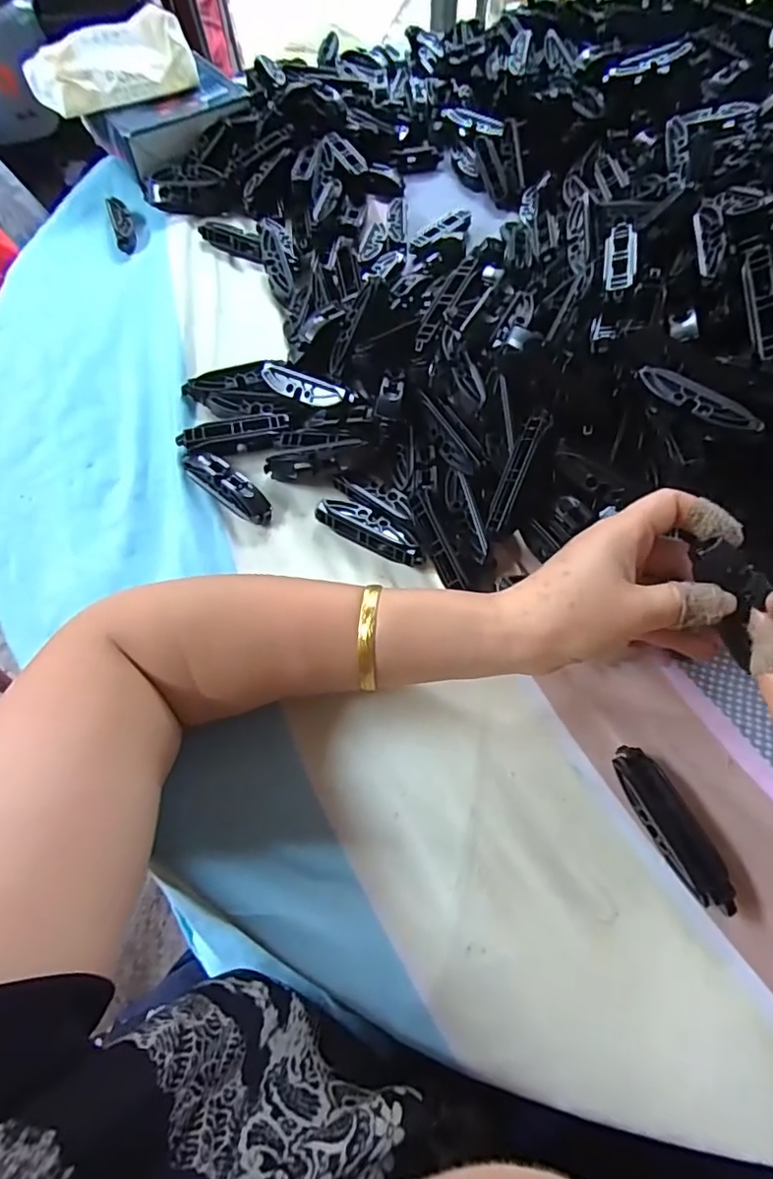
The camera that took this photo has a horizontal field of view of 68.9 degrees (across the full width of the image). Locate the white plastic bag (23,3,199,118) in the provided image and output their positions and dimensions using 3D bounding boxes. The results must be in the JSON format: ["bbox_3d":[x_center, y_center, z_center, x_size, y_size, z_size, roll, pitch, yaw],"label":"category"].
[{"bbox_3d":[-0.265,-0.509,0.548,0.149,0.039,0.074,-34,67,-15],"label":"white plastic bag"}]

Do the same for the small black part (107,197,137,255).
[{"bbox_3d":[-0.254,-0.353,0.540,0.018,0.010,0.077,-18,63,-8],"label":"small black part"}]

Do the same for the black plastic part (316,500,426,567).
[{"bbox_3d":[-0.009,-0.038,0.370,0.077,0.015,0.020,28,66,15],"label":"black plastic part"}]

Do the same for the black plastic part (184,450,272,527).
[{"bbox_3d":[-0.109,-0.072,0.382,0.076,0.017,0.021,36,69,18],"label":"black plastic part"}]

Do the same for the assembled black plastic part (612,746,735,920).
[{"bbox_3d":[0.142,0.119,0.284,0.021,0.018,0.080,-22,64,-10],"label":"assembled black plastic part"}]

